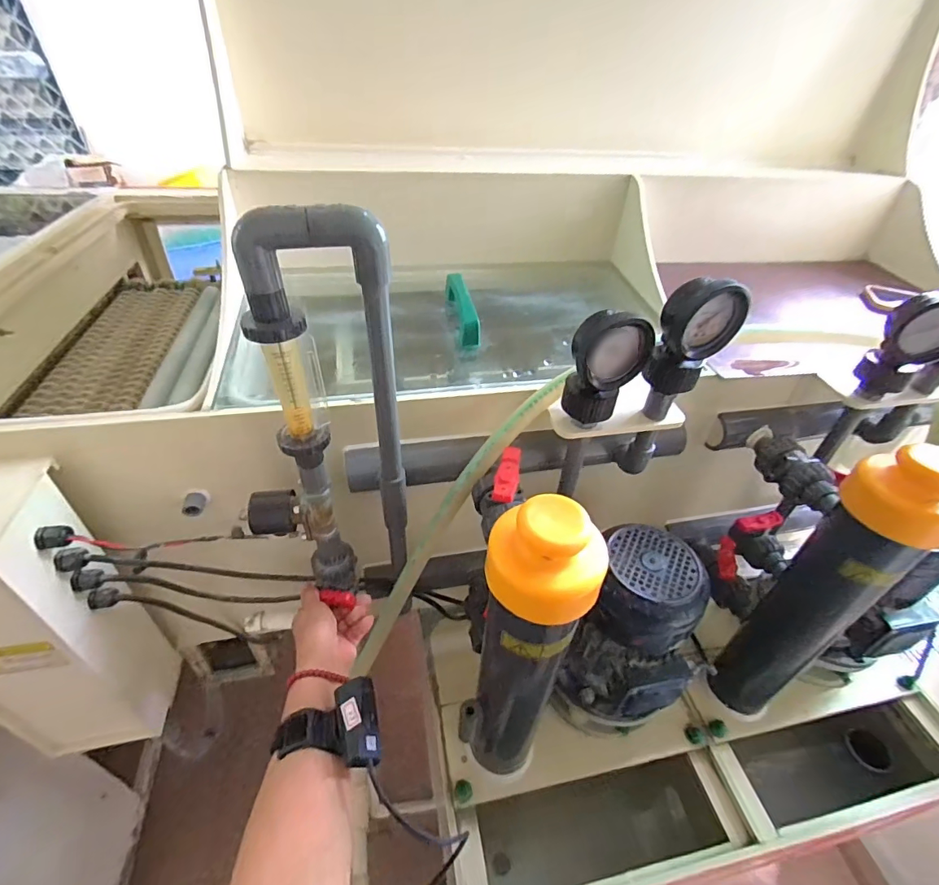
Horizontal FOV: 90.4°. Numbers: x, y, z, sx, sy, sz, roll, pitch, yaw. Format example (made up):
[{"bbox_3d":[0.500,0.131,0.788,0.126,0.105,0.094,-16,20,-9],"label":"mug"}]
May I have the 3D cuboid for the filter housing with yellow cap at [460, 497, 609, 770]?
[{"bbox_3d":[0.053,0.245,0.509,0.097,0.467,0.084,17,41,14],"label":"filter housing with yellow cap"}]

